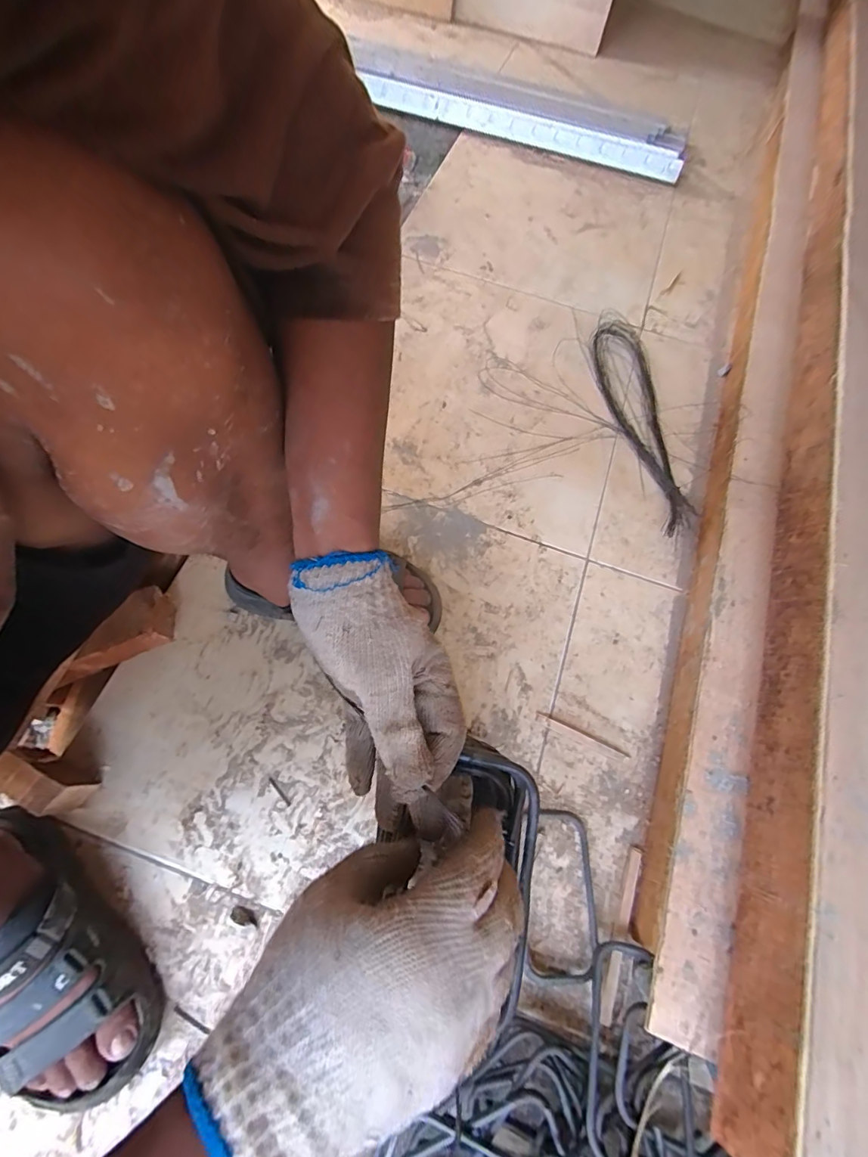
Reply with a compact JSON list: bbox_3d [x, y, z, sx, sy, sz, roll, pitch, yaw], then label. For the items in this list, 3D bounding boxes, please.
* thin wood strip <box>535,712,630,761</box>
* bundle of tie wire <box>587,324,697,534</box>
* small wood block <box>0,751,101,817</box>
[{"bbox_3d":[0.173,0.184,0.533,0.114,0.004,0.008,23,67,7],"label":"thin wood strip"},{"bbox_3d":[0.330,-0.248,0.718,0.096,0.027,0.405,-6,67,-6],"label":"bundle of tie wire"},{"bbox_3d":[-0.390,0.205,0.454,0.074,0.060,0.035,22,67,6],"label":"small wood block"}]

